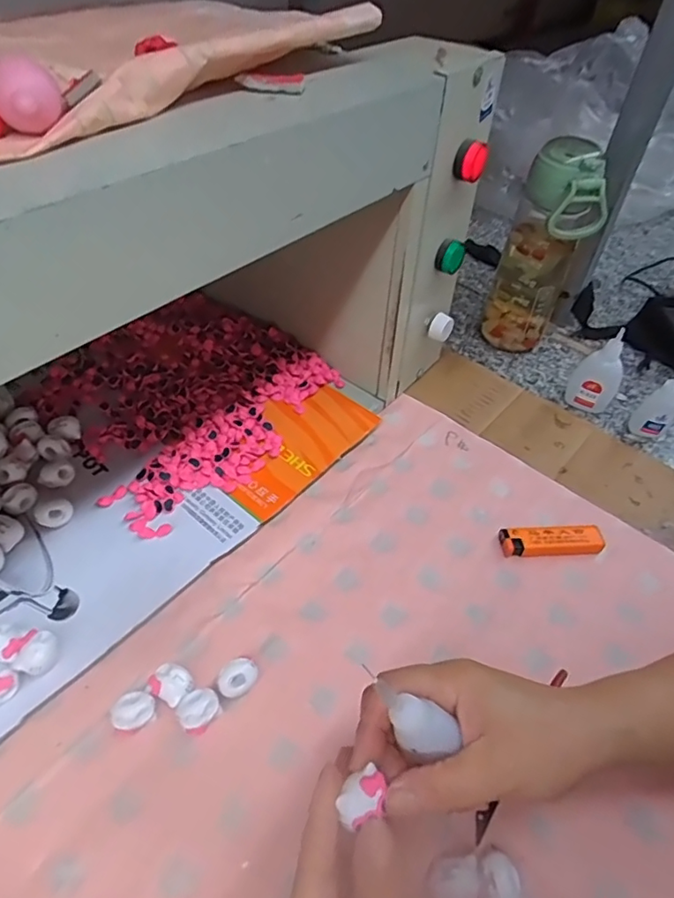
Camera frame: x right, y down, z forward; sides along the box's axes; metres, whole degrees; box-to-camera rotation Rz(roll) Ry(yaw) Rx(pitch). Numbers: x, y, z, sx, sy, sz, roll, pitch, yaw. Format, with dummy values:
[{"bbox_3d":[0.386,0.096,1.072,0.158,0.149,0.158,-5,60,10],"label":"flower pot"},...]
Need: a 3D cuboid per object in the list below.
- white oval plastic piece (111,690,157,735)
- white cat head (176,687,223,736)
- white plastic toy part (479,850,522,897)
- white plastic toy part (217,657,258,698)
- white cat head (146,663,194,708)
[{"bbox_3d":[-0.123,0.159,0.333,0.024,0.016,0.019,-25,55,-25],"label":"white oval plastic piece"},{"bbox_3d":[-0.084,0.160,0.337,0.020,0.018,0.024,35,54,24],"label":"white cat head"},{"bbox_3d":[0.084,0.225,0.286,0.021,0.016,0.022,3,48,-3],"label":"white plastic toy part"},{"bbox_3d":[-0.063,0.149,0.354,0.024,0.019,0.021,-31,57,-29],"label":"white plastic toy part"},{"bbox_3d":[-0.104,0.149,0.346,0.026,0.014,0.020,26,51,18],"label":"white cat head"}]

